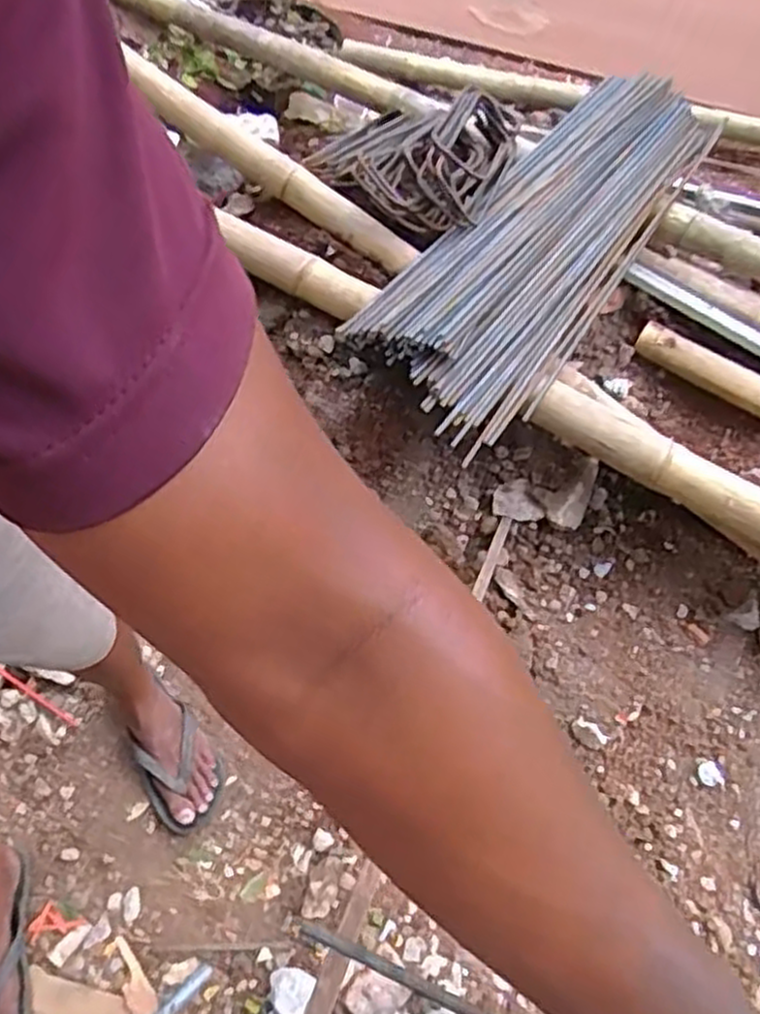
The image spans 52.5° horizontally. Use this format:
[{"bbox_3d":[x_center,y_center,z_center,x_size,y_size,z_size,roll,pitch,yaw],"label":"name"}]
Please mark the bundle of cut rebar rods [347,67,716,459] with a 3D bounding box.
[{"bbox_3d":[0.259,-0.442,1.251,0.301,0.123,0.782,30,68,18],"label":"bundle of cut rebar rods"}]

